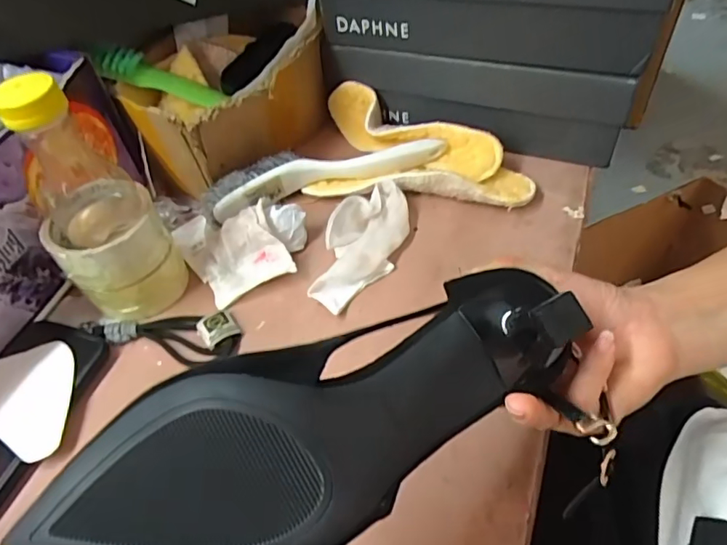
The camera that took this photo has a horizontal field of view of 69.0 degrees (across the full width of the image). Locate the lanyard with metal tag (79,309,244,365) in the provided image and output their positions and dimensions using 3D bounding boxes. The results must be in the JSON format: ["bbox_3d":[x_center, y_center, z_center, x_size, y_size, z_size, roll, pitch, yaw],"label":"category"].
[{"bbox_3d":[-0.164,0.053,0.424,0.131,0.011,0.046,-6,50,2],"label":"lanyard with metal tag"}]

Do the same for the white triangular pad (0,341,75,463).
[{"bbox_3d":[-0.242,0.090,0.390,0.091,0.012,0.068,35,62,30],"label":"white triangular pad"}]

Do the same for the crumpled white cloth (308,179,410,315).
[{"bbox_3d":[0.000,-0.029,0.451,0.058,0.034,0.134,19,55,21],"label":"crumpled white cloth"}]

